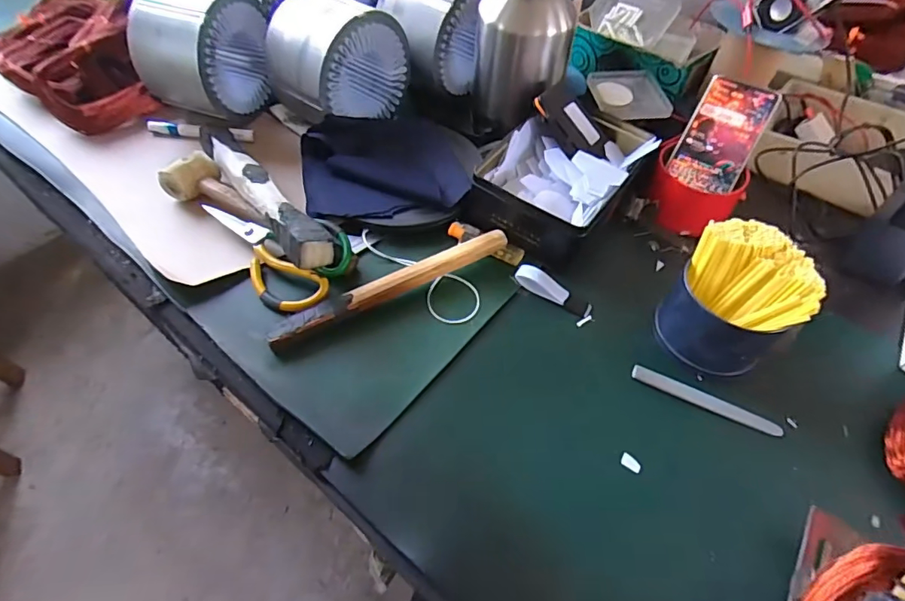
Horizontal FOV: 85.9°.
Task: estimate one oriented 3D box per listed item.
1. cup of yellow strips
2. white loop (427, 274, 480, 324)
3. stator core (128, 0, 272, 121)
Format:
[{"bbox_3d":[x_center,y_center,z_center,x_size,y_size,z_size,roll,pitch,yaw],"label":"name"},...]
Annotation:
[{"bbox_3d":[0.256,0.003,0.448,0.102,0.100,0.105,1,53,-1],"label":"cup of yellow strips"},{"bbox_3d":[0.001,-0.002,0.491,0.054,0.007,0.061,19,53,8],"label":"white loop"},{"bbox_3d":[-0.322,-0.324,0.644,0.120,0.136,0.135,19,55,12],"label":"stator core"}]

